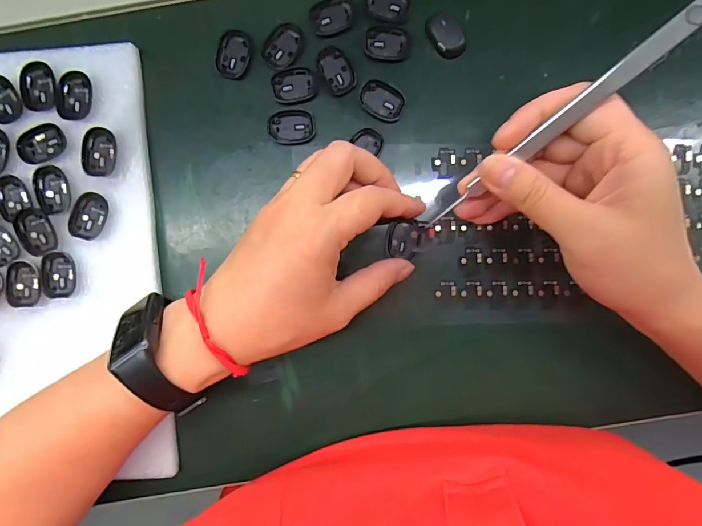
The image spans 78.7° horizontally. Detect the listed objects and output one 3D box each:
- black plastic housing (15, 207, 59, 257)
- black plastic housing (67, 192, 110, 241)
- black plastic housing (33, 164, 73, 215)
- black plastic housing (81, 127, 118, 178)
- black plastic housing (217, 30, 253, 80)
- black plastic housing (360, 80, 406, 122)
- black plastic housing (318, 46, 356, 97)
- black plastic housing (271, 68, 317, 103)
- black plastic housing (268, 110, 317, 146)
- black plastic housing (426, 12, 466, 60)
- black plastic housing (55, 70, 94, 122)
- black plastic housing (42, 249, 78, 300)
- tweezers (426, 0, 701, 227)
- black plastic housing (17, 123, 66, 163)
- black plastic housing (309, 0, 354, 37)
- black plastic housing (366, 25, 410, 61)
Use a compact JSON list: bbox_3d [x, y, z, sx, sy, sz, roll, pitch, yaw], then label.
[{"bbox_3d":[-0.185,-0.019,0.251,0.020,0.004,0.029,-25,91,2],"label":"black plastic housing"},{"bbox_3d":[-0.154,-0.028,0.251,0.019,0.004,0.028,22,92,1],"label":"black plastic housing"},{"bbox_3d":[-0.176,-0.043,0.252,0.022,0.004,0.028,-5,91,1],"label":"black plastic housing"},{"bbox_3d":[-0.147,-0.064,0.250,0.019,0.004,0.027,11,92,1],"label":"black plastic housing"},{"bbox_3d":[-0.070,-0.126,0.258,0.019,0.004,0.027,13,92,1],"label":"black plastic housing"},{"bbox_3d":[0.019,-0.098,0.259,0.028,0.005,0.018,28,92,0],"label":"black plastic housing"},{"bbox_3d":[-0.009,-0.116,0.259,0.018,0.004,0.029,-27,91,2],"label":"black plastic housing"},{"bbox_3d":[-0.034,-0.107,0.259,0.027,0.004,0.020,-7,91,1],"label":"black plastic housing"},{"bbox_3d":[-0.036,-0.082,0.260,0.028,0.006,0.019,2,92,1],"label":"black plastic housing"},{"bbox_3d":[0.057,-0.137,0.258,0.018,0.005,0.028,-33,91,2],"label":"black plastic housing"},{"bbox_3d":[-0.162,-0.097,0.249,0.021,0.004,0.028,11,92,1],"label":"black plastic housing"},{"bbox_3d":[-0.173,0.007,0.252,0.020,0.004,0.027,5,92,1],"label":"black plastic housing"},{"bbox_3d":[0.103,-0.070,0.196,0.144,0.005,0.010,-40,93,29],"label":"tweezers"},{"bbox_3d":[-0.182,-0.070,0.250,0.029,0.004,0.021,-27,91,2],"label":"black plastic housing"},{"bbox_3d":[-0.011,-0.148,0.257,0.025,0.004,0.021,-20,91,2],"label":"black plastic housing"},{"bbox_3d":[0.022,-0.133,0.258,0.027,0.004,0.020,0,91,1],"label":"black plastic housing"}]

